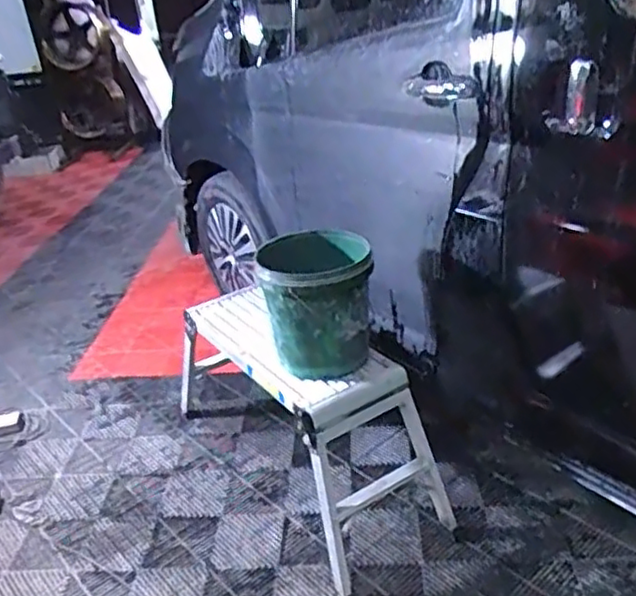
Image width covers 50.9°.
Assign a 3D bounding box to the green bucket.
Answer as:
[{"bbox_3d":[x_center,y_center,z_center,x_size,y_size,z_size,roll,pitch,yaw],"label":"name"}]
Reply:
[{"bbox_3d":[0.001,0.016,1.738,0.286,0.315,0.252,-5,28,2],"label":"green bucket"}]

